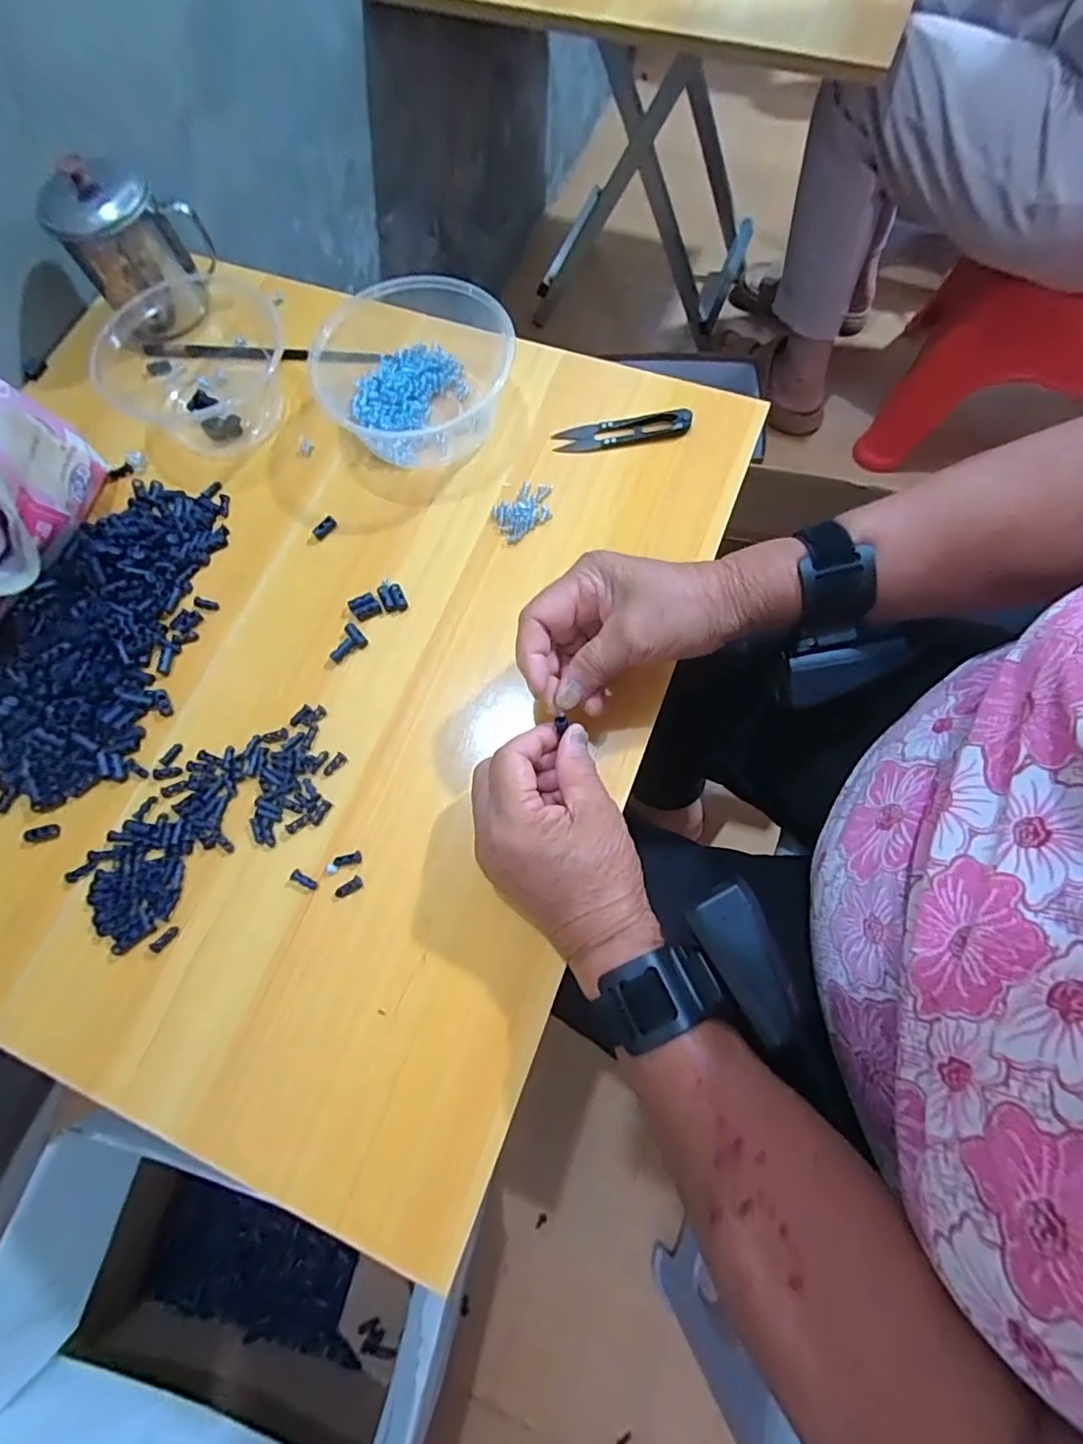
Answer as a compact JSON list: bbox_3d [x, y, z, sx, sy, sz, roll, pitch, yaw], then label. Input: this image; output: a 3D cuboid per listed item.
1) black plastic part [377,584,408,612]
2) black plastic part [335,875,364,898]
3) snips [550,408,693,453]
[{"bbox_3d":[-0.105,-0.087,0.393,0.016,0.004,0.020,-23,73,-4],"label":"black plastic part"},{"bbox_3d":[-0.117,0.101,0.339,0.017,0.004,0.007,-36,75,-7],"label":"black plastic part"},{"bbox_3d":[0.062,-0.222,0.423,0.102,0.012,0.024,-5,73,2],"label":"snips"}]

